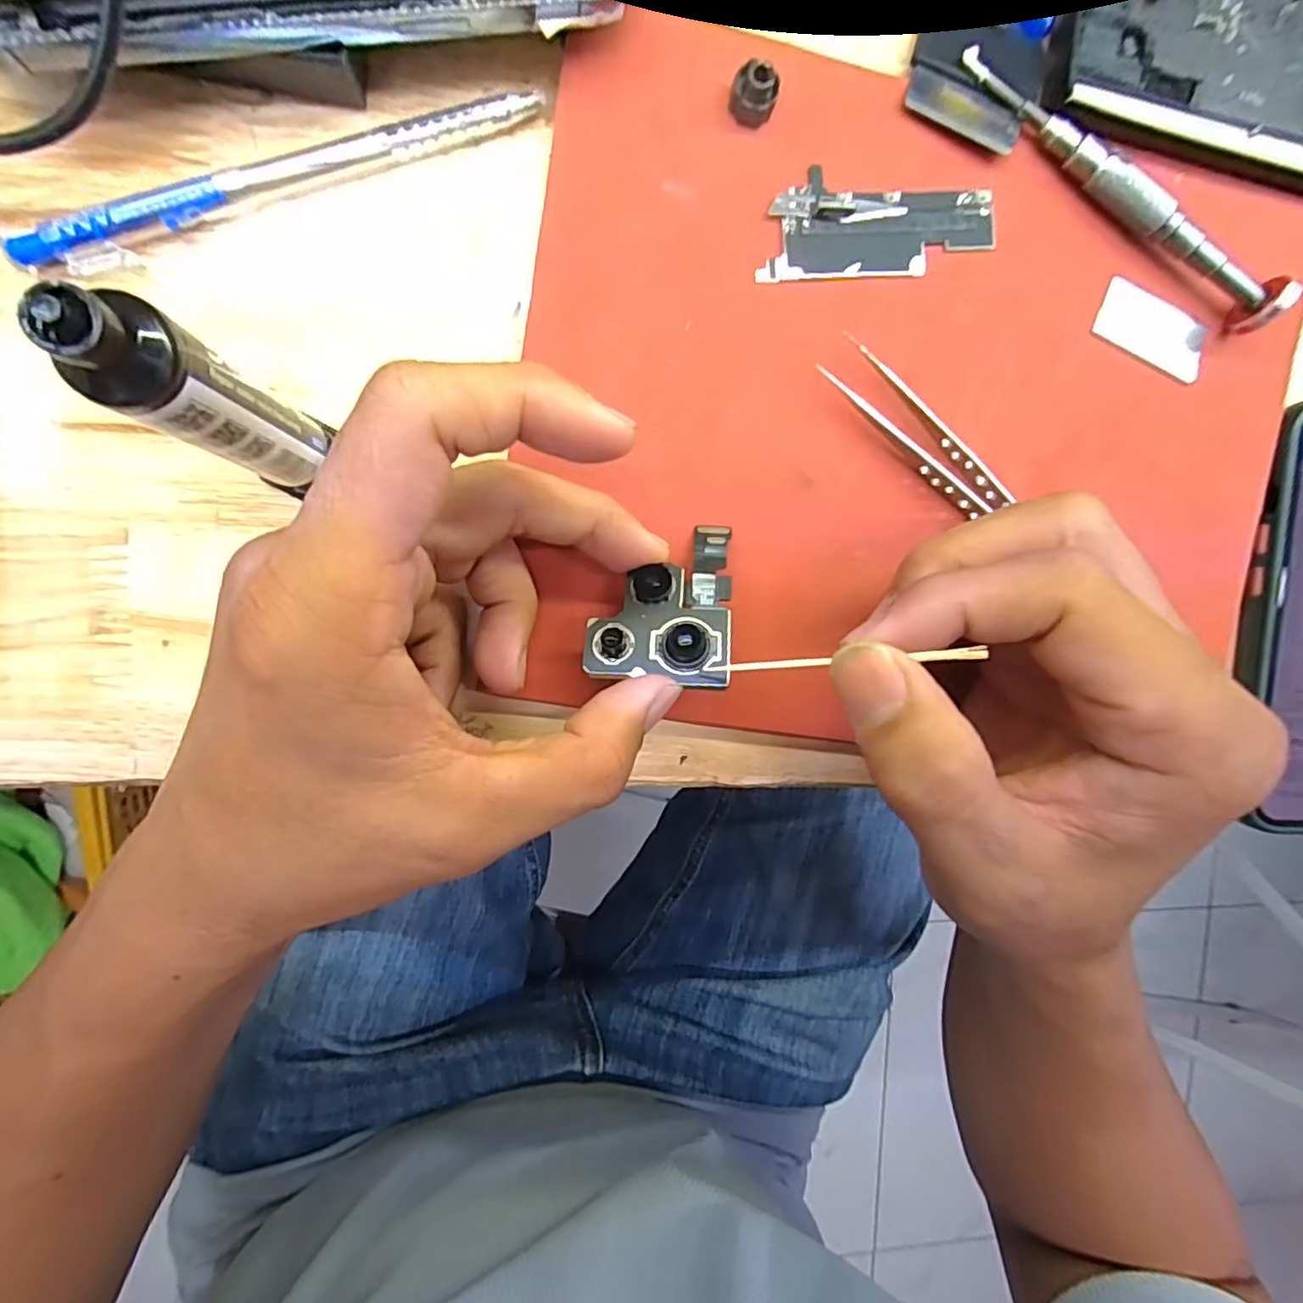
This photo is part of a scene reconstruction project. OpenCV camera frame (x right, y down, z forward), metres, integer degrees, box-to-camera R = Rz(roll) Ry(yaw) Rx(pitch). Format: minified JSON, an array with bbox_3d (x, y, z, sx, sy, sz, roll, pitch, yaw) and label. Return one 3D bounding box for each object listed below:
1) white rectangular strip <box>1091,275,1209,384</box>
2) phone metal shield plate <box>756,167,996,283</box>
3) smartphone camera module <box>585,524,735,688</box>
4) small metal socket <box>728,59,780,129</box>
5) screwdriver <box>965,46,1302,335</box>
[{"bbox_3d":[0.161,-0.103,0.198,0.039,0.004,0.017,24,92,-10],"label":"white rectangular strip"},{"bbox_3d":[0.068,-0.124,0.180,0.071,0.004,0.027,-5,97,-8],"label":"phone metal shield plate"},{"bbox_3d":[0.003,-0.016,0.171,0.038,0.007,0.050,4,63,3],"label":"smartphone camera module"},{"bbox_3d":[0.028,-0.152,0.169,0.012,0.011,0.009,11,94,-9],"label":"small metal socket"},{"bbox_3d":[0.142,-0.138,0.184,0.118,0.016,0.012,36,90,-10],"label":"screwdriver"}]

